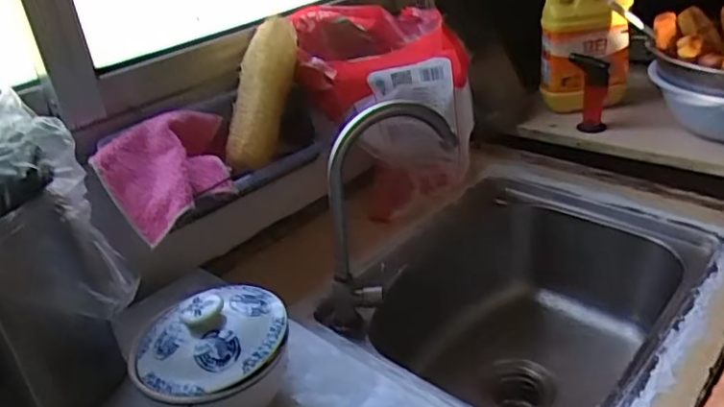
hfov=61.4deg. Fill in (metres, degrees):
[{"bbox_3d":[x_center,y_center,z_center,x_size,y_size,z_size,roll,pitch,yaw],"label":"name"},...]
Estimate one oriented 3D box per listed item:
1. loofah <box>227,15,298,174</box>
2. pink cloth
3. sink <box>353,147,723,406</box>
[{"bbox_3d":[-0.126,-0.139,0.759,0.057,0.046,0.206,4,71,18],"label":"loofah"},{"bbox_3d":[-0.201,-0.045,0.683,0.115,0.078,0.162,20,39,38],"label":"pink cloth"},{"bbox_3d":[0.228,0.178,0.880,0.395,0.241,0.500,19,38,37],"label":"sink"}]

